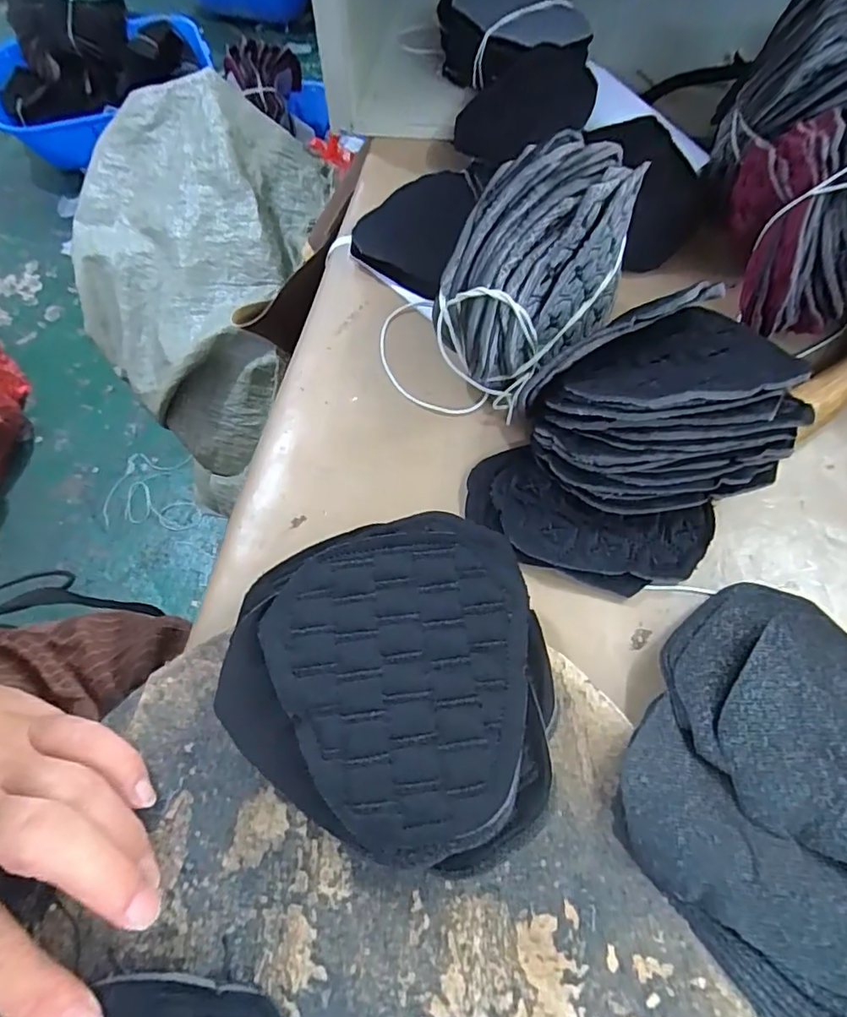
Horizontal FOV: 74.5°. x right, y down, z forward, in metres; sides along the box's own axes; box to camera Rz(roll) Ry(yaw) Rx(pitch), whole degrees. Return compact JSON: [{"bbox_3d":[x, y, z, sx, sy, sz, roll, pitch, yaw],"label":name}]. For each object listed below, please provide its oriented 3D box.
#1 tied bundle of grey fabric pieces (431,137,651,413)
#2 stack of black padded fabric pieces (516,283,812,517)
[{"bbox_3d":[0.054,-0.115,0.291,0.068,0.111,0.096,32,66,17],"label":"tied bundle of grey fabric pieces"},{"bbox_3d":[0.118,-0.047,0.270,0.115,0.072,0.097,-28,65,-14],"label":"stack of black padded fabric pieces"}]

